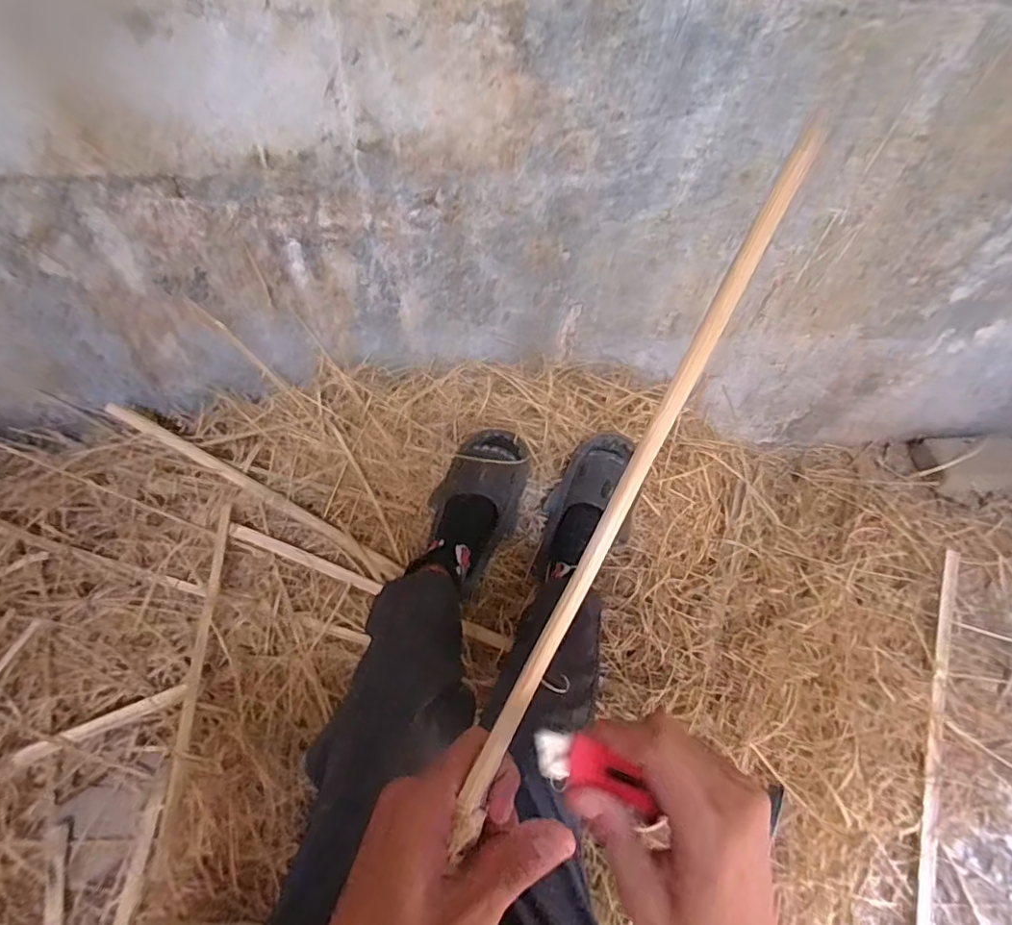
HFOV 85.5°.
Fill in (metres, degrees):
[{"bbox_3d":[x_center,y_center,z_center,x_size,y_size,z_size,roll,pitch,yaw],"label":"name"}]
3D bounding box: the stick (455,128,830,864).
[{"bbox_3d":[0.066,0.009,0.284,0.014,0.016,0.394,27,89,14],"label":"stick"}]

